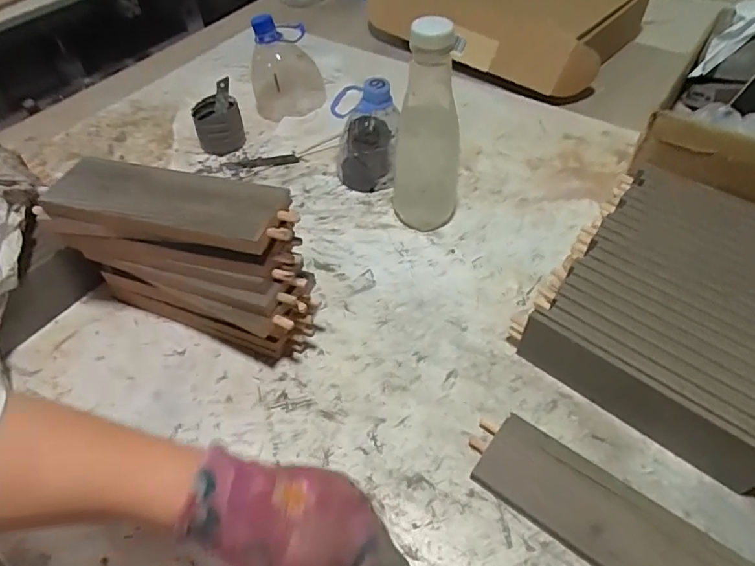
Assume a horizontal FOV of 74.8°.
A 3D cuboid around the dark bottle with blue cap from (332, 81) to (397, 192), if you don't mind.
[{"bbox_3d":[-0.016,-0.186,0.605,0.077,0.124,0.088,-1,51,1],"label":"dark bottle with blue cap"}]

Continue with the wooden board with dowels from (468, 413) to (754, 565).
[{"bbox_3d":[0.173,0.179,0.365,0.218,0.025,0.062,31,59,24],"label":"wooden board with dowels"}]

